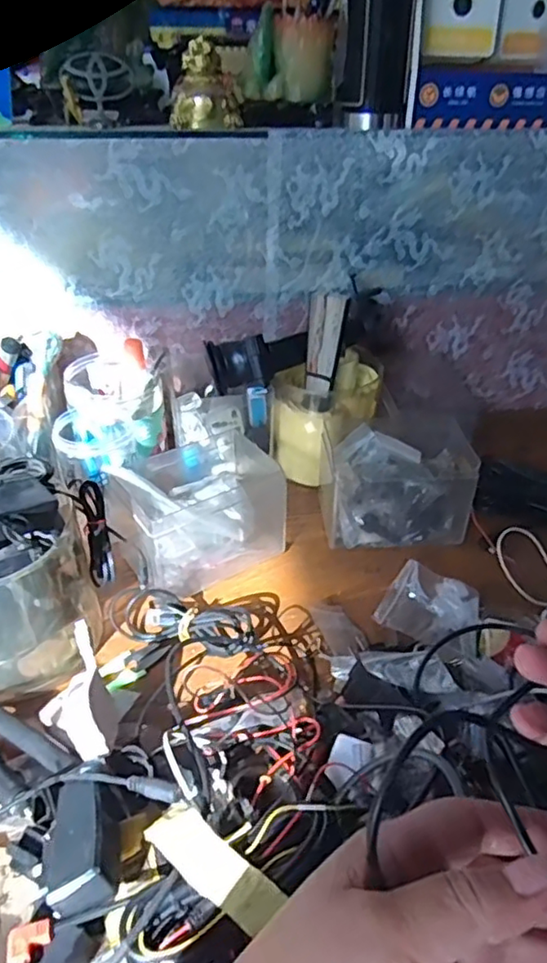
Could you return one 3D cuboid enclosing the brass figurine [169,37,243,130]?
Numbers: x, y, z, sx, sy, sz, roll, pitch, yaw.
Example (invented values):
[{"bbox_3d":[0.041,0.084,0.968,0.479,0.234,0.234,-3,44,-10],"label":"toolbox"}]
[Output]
[{"bbox_3d":[-0.069,-0.394,0.620,0.071,0.069,0.034,-2,34,-5],"label":"brass figurine"}]

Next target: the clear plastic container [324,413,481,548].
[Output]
[{"bbox_3d":[0.120,-0.001,0.624,0.139,0.094,0.113,2,34,1],"label":"clear plastic container"}]

